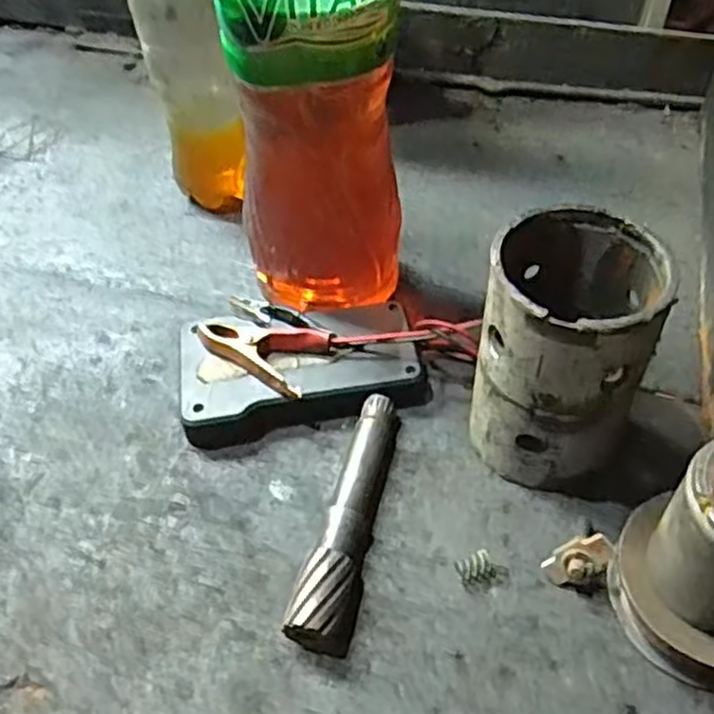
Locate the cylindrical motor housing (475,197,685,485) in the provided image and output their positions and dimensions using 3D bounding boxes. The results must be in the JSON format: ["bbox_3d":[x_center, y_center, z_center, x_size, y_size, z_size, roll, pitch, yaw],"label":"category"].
[{"bbox_3d":[0.087,0.001,0.317,0.064,0.111,0.066,17,51,18],"label":"cylindrical motor housing"}]

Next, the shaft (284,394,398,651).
[{"bbox_3d":[-0.002,0.068,0.323,0.019,0.020,0.118,10,49,12],"label":"shaft"}]

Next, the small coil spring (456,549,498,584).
[{"bbox_3d":[0.050,0.086,0.309,0.016,0.010,0.012,-2,47,1],"label":"small coil spring"}]

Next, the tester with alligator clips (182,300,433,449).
[{"bbox_3d":[-0.026,0.008,0.372,0.116,0.030,0.070,-9,48,-5],"label":"tester with alligator clips"}]

